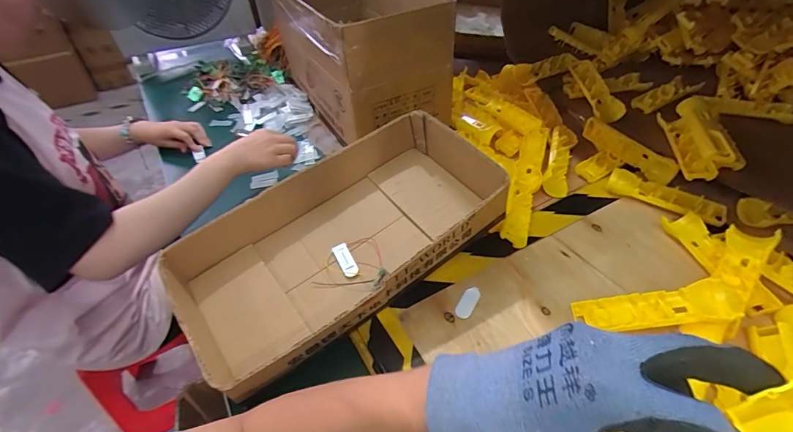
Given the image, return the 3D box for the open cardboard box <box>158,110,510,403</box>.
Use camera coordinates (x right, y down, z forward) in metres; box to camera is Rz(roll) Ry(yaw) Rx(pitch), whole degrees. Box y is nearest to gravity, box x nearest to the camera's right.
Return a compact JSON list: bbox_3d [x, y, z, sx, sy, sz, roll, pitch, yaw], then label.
[{"bbox_3d":[-0.068,0.032,0.553,0.404,0.116,0.224,-31,52,-21],"label":"open cardboard box"}]

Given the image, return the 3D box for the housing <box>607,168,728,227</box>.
[{"bbox_3d":[0.418,-0.029,0.638,0.164,0.022,0.049,28,52,30],"label":"housing"}]

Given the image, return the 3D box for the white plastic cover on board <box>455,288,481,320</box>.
[{"bbox_3d":[0.092,0.113,0.526,0.020,0.007,0.046,23,54,25],"label":"white plastic cover on board"}]

